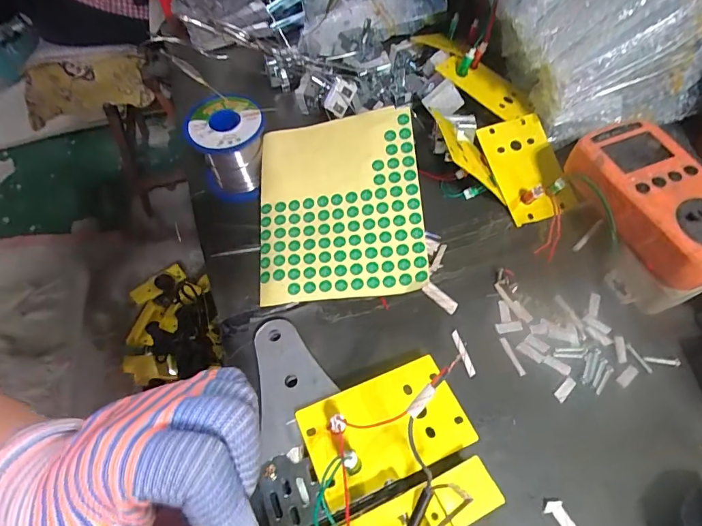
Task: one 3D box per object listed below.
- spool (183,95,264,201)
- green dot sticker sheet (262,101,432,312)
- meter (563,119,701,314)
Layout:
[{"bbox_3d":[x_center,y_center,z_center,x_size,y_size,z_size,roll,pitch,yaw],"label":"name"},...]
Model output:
[{"bbox_3d":[-0.103,-0.100,0.370,0.063,0.066,0.065,-14,61,-6],"label":"spool"},{"bbox_3d":[-0.011,-0.048,0.341,0.129,0.008,0.155,-7,71,9],"label":"green dot sticker sheet"},{"bbox_3d":[0.218,-0.034,0.316,0.074,0.066,0.131,-22,62,-11],"label":"meter"}]

